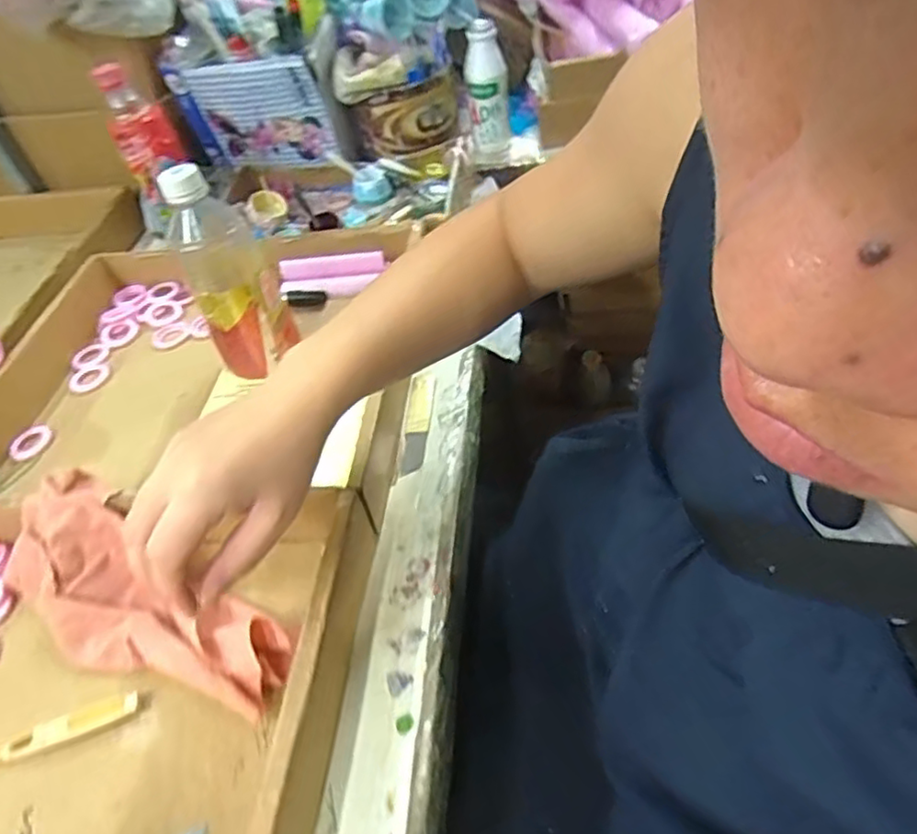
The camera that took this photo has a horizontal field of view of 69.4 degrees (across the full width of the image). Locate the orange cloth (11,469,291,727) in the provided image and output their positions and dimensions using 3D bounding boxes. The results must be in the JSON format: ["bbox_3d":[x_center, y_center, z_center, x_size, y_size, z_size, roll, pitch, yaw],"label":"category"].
[{"bbox_3d":[-0.210,0.117,0.432,0.234,0.051,0.087,22,52,23],"label":"orange cloth"}]

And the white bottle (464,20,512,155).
[{"bbox_3d":[0.036,-0.410,0.826,0.050,0.147,0.042,-3,46,9],"label":"white bottle"}]

